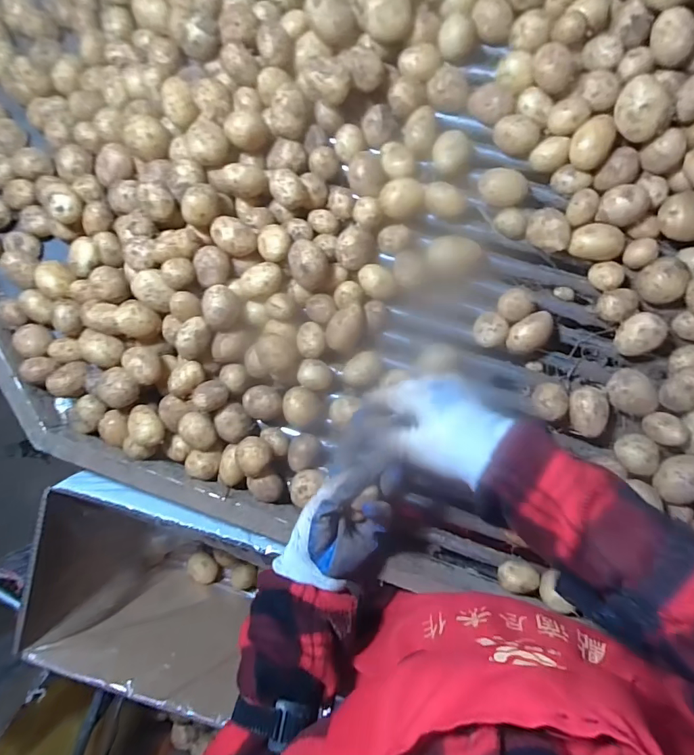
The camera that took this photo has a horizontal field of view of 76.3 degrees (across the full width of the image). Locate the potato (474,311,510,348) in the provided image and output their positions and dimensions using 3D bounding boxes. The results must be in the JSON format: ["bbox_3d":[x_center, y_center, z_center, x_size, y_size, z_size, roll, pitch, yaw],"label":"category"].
[{"bbox_3d":[0.166,-0.055,0.513,0.034,0.030,0.039,7,92,4],"label":"potato"}]

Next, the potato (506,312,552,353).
[{"bbox_3d":[0.208,-0.050,0.508,0.053,0.033,0.037,-32,89,4],"label":"potato"}]

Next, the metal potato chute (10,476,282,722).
[{"bbox_3d":[-0.255,0.269,0.673,0.277,0.284,0.282,18,92,4],"label":"metal potato chute"}]

